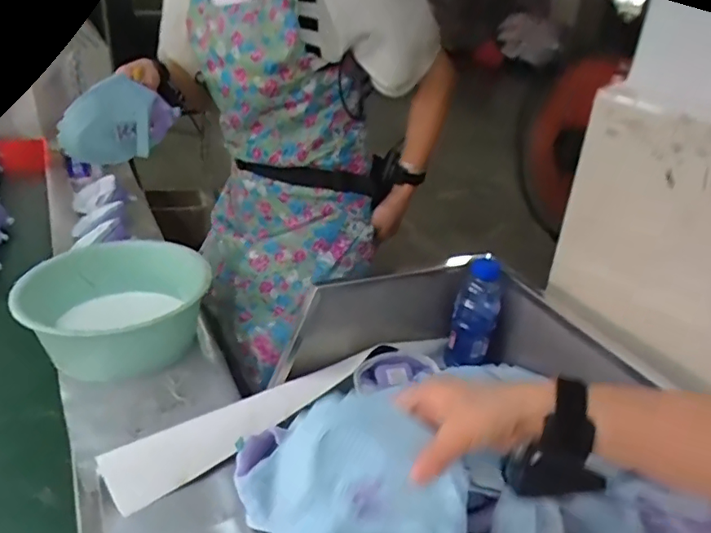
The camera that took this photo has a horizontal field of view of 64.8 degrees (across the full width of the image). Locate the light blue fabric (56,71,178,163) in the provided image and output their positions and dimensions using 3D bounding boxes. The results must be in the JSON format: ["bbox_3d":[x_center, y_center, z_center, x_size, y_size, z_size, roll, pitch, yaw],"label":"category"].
[{"bbox_3d":[-0.365,-0.229,0.873,0.173,0.120,0.048,-20,37,-38],"label":"light blue fabric"}]

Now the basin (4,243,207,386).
[{"bbox_3d":[-0.415,0.064,0.972,0.281,0.108,0.282,4,29,-2],"label":"basin"}]

